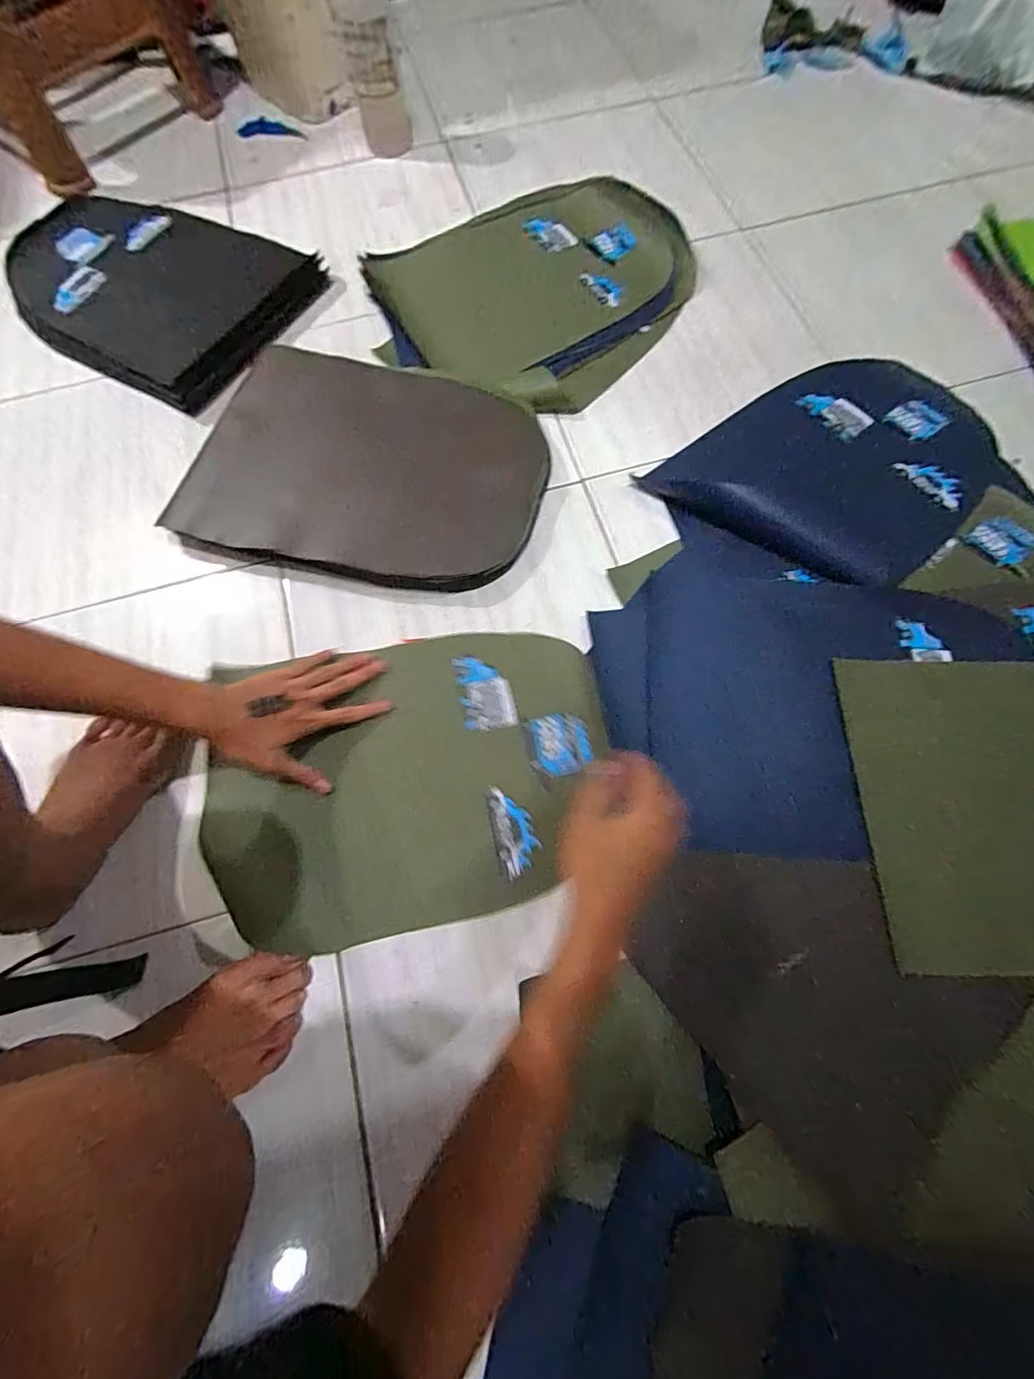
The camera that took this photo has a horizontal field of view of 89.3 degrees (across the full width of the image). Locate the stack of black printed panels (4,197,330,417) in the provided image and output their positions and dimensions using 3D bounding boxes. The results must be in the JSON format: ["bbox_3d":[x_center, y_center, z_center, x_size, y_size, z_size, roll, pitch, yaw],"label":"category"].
[{"bbox_3d":[-0.557,-0.619,0.799,0.479,0.035,0.334,29,74,12],"label":"stack of black printed panels"}]

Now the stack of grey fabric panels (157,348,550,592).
[{"bbox_3d":[-0.185,-0.283,0.660,0.434,0.044,0.312,12,71,7],"label":"stack of grey fabric panels"}]

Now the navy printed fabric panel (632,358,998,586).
[{"bbox_3d":[0.397,-0.292,0.653,0.313,0.020,0.364,41,77,15],"label":"navy printed fabric panel"}]

